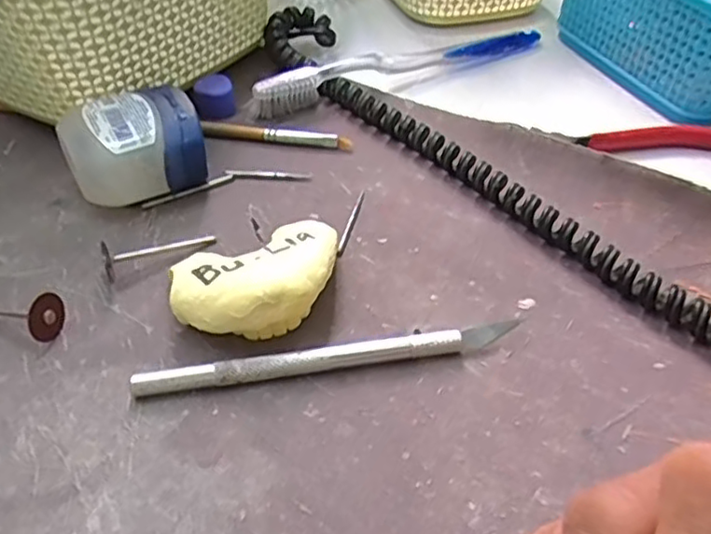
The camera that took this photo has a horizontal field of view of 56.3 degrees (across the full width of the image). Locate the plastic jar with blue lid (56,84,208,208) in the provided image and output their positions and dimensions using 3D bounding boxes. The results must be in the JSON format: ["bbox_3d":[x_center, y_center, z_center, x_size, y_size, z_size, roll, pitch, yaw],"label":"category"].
[{"bbox_3d":[-0.099,-0.052,0.299,0.059,0.037,0.048,-16,47,-16],"label":"plastic jar with blue lid"}]

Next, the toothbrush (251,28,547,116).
[{"bbox_3d":[0.029,-0.119,0.379,0.187,0.020,0.015,-20,49,-19],"label":"toothbrush"}]

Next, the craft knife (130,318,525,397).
[{"bbox_3d":[-0.007,0.032,0.236,0.137,0.009,0.010,-9,46,-9],"label":"craft knife"}]

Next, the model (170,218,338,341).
[{"bbox_3d":[-0.035,0.006,0.248,0.063,0.027,0.045,-15,47,-15],"label":"model"}]

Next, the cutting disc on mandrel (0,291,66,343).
[{"bbox_3d":[-0.131,0.017,0.251,0.046,0.016,0.016,4,43,24],"label":"cutting disc on mandrel"}]

